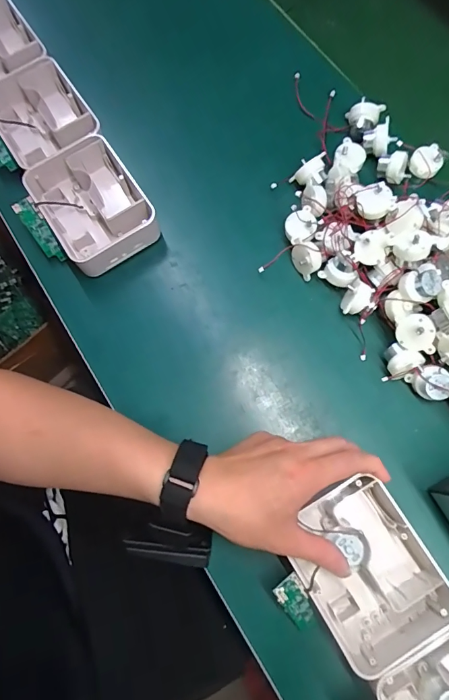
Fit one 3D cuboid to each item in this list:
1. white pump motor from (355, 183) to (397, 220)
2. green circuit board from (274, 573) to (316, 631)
[{"bbox_3d":[0.147,-0.144,0.401,0.034,0.022,0.032,-19,87,13],"label":"white pump motor"},{"bbox_3d":[0.059,0.208,0.334,0.022,0.008,0.061,-30,113,-10],"label":"green circuit board"}]

